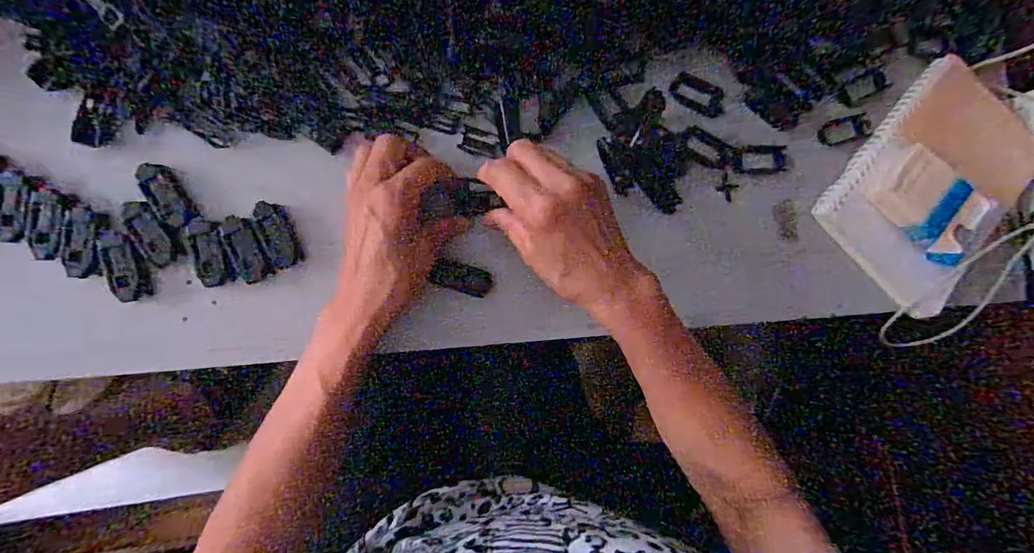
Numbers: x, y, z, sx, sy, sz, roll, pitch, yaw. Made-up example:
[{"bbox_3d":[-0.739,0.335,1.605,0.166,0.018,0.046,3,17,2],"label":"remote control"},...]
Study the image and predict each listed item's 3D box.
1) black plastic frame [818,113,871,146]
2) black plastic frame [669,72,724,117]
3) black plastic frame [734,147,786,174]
[{"bbox_3d":[0.296,-0.133,0.425,0.054,0.004,0.022,-18,90,-9],"label":"black plastic frame"},{"bbox_3d":[0.155,-0.156,0.401,0.050,0.004,0.027,24,84,-6],"label":"black plastic frame"},{"bbox_3d":[0.211,-0.101,0.404,0.049,0.004,0.022,-3,87,-8],"label":"black plastic frame"}]

